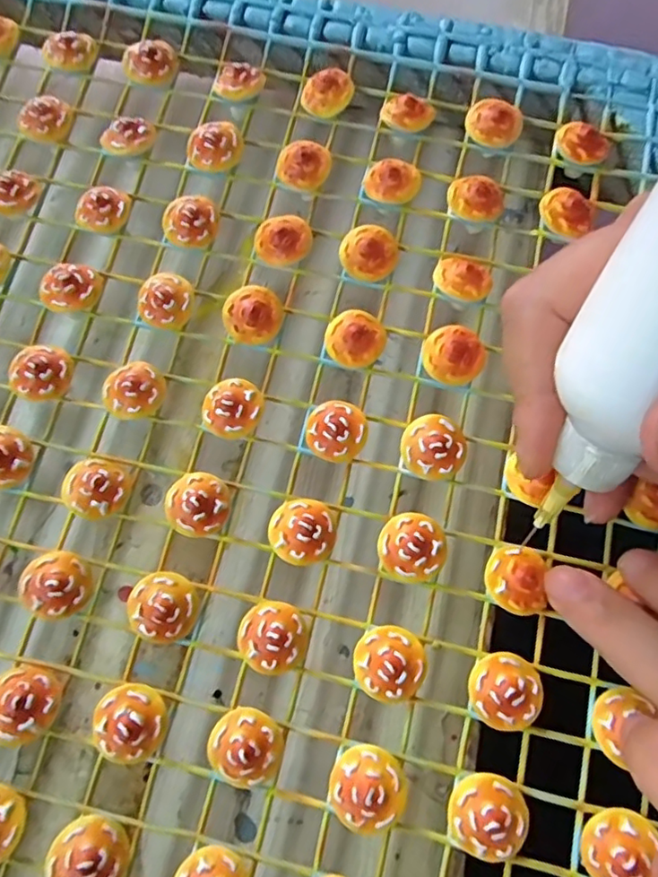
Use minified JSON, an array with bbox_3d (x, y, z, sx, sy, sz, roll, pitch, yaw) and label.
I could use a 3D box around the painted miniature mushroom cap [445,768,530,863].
[{"bbox_3d":[0.042,0.098,0.147,0.018,0.010,0.019,-1,73,2],"label":"painted miniature mushroom cap"}]

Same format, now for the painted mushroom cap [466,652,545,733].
[{"bbox_3d":[0.049,0.069,0.156,0.019,0.009,0.019,-1,73,2],"label":"painted mushroom cap"}]

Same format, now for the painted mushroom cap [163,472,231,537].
[{"bbox_3d":[-0.040,0.020,0.174,0.019,0.009,0.019,-1,73,2],"label":"painted mushroom cap"}]

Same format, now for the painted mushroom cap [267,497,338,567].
[{"bbox_3d":[-0.008,0.027,0.170,0.020,0.006,0.020,-1,73,2],"label":"painted mushroom cap"}]

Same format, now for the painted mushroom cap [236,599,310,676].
[{"bbox_3d":[-0.016,0.057,0.163,0.020,0.009,0.019,-1,73,2],"label":"painted mushroom cap"}]

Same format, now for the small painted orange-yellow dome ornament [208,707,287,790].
[{"bbox_3d":[-0.022,0.084,0.155,0.020,0.009,0.018,29,76,11],"label":"small painted orange-yellow dome ornament"}]

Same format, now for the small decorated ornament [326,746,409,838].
[{"bbox_3d":[0.010,0.093,0.151,0.019,0.010,0.019,31,77,11],"label":"small decorated ornament"}]

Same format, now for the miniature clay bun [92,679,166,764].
[{"bbox_3d":[-0.055,0.079,0.157,0.019,0.010,0.019,40,78,13],"label":"miniature clay bun"}]

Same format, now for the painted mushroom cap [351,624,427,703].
[{"bbox_3d":[0.017,0.063,0.159,0.019,0.010,0.019,-1,73,2],"label":"painted mushroom cap"}]

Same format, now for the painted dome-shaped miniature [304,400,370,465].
[{"bbox_3d":[0.002,-0.002,0.180,0.019,0.009,0.019,-1,73,2],"label":"painted dome-shaped miniature"}]

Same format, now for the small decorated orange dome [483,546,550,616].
[{"bbox_3d":[0.054,0.040,0.163,0.017,0.005,0.018,10,76,2],"label":"small decorated orange dome"}]

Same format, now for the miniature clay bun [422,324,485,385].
[{"bbox_3d":[0.040,-0.027,0.186,0.019,0.008,0.019,-1,73,2],"label":"miniature clay bun"}]

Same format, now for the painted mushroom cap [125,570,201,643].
[{"bbox_3d":[-0.048,0.049,0.166,0.019,0.009,0.019,-1,73,2],"label":"painted mushroom cap"}]

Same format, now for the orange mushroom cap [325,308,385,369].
[{"bbox_3d":[0.009,-0.033,0.188,0.019,0.010,0.019,-1,73,2],"label":"orange mushroom cap"}]

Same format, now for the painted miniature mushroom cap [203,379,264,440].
[{"bbox_3d":[-0.031,-0.010,0.180,0.019,0.005,0.020,-1,73,2],"label":"painted miniature mushroom cap"}]

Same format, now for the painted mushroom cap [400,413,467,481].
[{"bbox_3d":[0.032,0.003,0.177,0.019,0.010,0.019,-1,73,2],"label":"painted mushroom cap"}]

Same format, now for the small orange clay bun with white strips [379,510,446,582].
[{"bbox_3d":[0.025,0.032,0.166,0.019,0.005,0.019,-1,73,2],"label":"small orange clay bun with white strips"}]

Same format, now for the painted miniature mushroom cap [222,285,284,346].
[{"bbox_3d":[-0.025,-0.041,0.191,0.019,0.008,0.019,-1,73,2],"label":"painted miniature mushroom cap"}]

